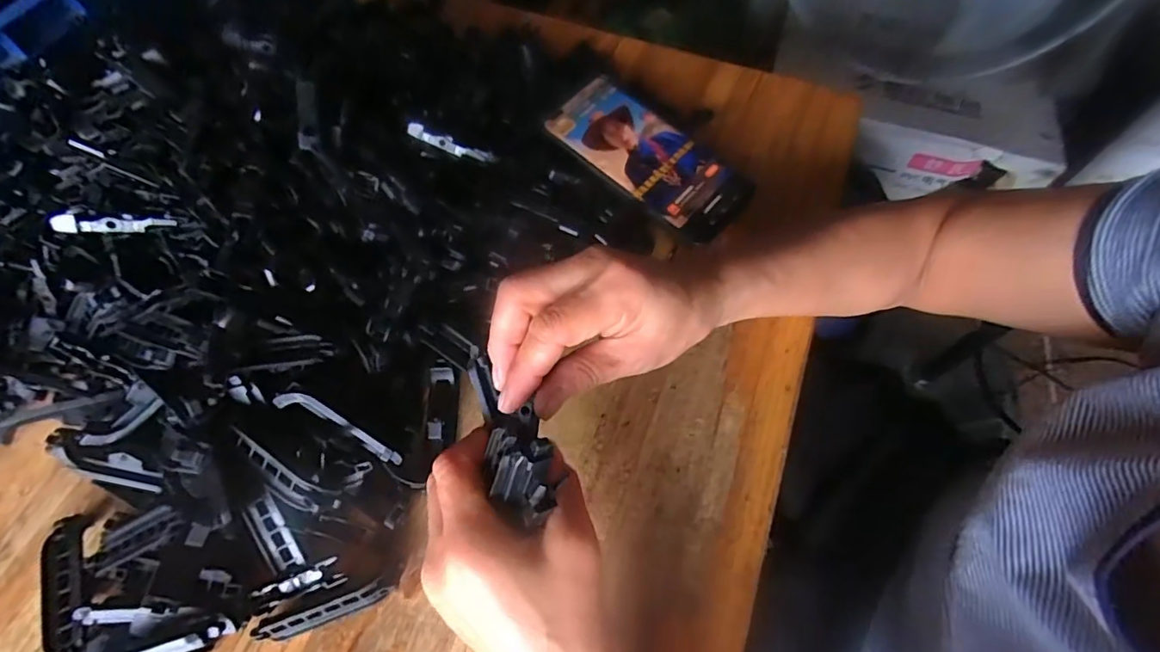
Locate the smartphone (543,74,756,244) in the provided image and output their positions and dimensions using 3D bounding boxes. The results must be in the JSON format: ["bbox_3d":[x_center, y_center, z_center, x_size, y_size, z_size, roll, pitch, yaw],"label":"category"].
[{"bbox_3d":[0.055,-0.133,0.407,0.158,0.005,0.080,39,70,12],"label":"smartphone"}]

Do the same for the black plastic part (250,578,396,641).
[{"bbox_3d":[-0.131,0.147,0.272,0.068,0.015,0.011,-17,63,-8],"label":"black plastic part"}]

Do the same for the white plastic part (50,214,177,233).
[{"bbox_3d":[-0.245,-0.054,0.278,0.053,0.008,0.006,-4,63,-18],"label":"white plastic part"}]

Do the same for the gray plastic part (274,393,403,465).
[{"bbox_3d":[-0.132,0.056,0.291,0.074,0.008,0.011,31,67,-3],"label":"gray plastic part"}]

